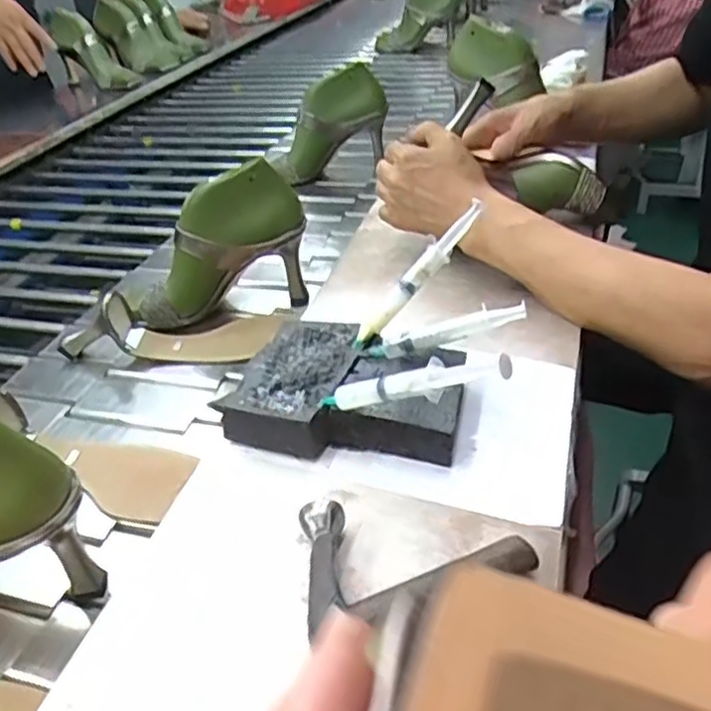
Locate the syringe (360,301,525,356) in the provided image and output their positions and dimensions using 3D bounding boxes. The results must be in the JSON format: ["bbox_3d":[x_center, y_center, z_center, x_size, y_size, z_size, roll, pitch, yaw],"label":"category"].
[{"bbox_3d":[0.067,-0.018,0.527,0.119,0.018,0.014,-15,32,16],"label":"syringe"}]

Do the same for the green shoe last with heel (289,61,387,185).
[{"bbox_3d":[-0.028,-0.343,1.076,0.147,0.169,0.066,-10,35,-5],"label":"green shoe last with heel"}]

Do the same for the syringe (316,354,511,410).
[{"bbox_3d":[0.034,0.018,0.451,0.147,0.018,0.016,-14,23,40],"label":"syringe"}]

